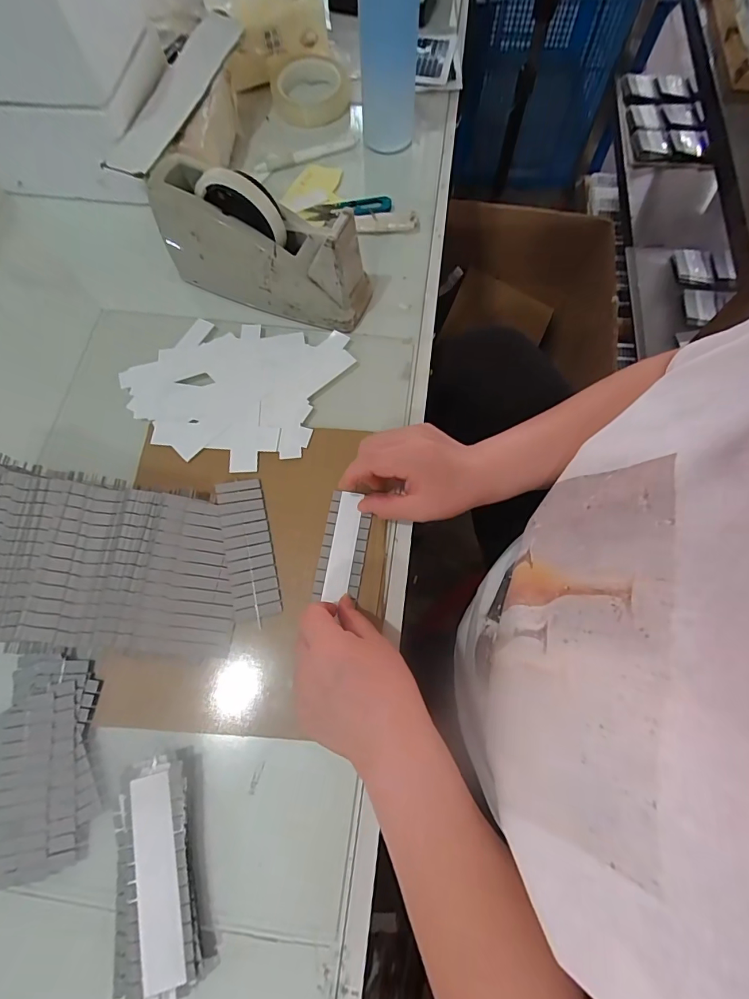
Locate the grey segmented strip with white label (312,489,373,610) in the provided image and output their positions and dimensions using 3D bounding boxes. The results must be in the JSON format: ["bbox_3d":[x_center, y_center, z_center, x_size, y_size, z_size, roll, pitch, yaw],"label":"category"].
[{"bbox_3d":[-0.027,0.041,0.389,0.039,0.005,0.097,7,72,3],"label":"grey segmented strip with white label"}]

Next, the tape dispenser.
[{"bbox_3d":[-0.115,-0.259,0.445,0.215,0.106,0.071,23,73,8],"label":"tape dispenser"}]

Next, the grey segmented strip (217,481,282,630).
[{"bbox_3d":[-0.113,0.043,0.391,0.039,0.010,0.130,-14,71,-4],"label":"grey segmented strip"}]

